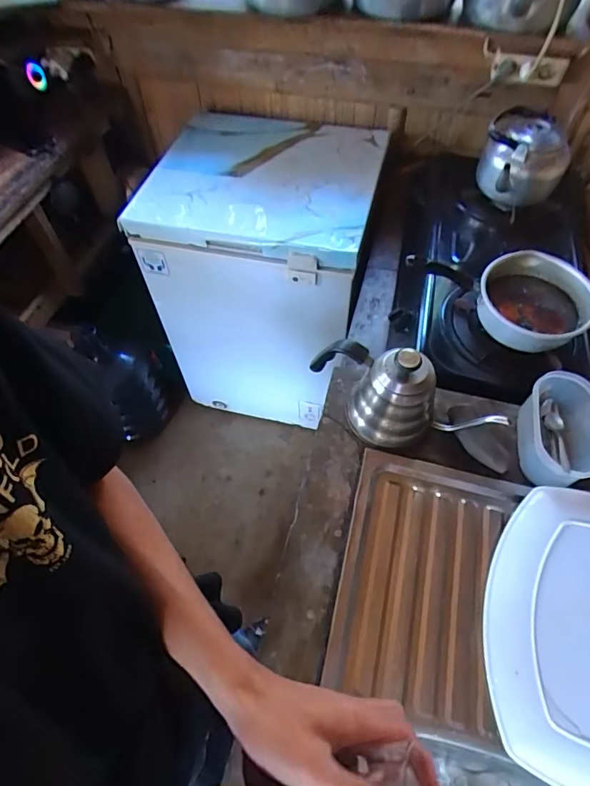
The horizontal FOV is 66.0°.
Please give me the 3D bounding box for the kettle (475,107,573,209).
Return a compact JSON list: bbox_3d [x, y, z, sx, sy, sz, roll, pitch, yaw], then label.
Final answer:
[{"bbox_3d":[0.515,-0.521,1.029,0.175,0.158,0.153,25,61,16],"label":"kettle"}]

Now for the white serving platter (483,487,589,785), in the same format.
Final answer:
[{"bbox_3d":[0.367,0.290,0.559,0.232,0.023,0.337,16,63,16],"label":"white serving platter"}]

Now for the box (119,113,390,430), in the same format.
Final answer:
[{"bbox_3d":[-0.082,-0.379,1.486,0.588,0.807,0.538,13,58,9],"label":"box"}]

